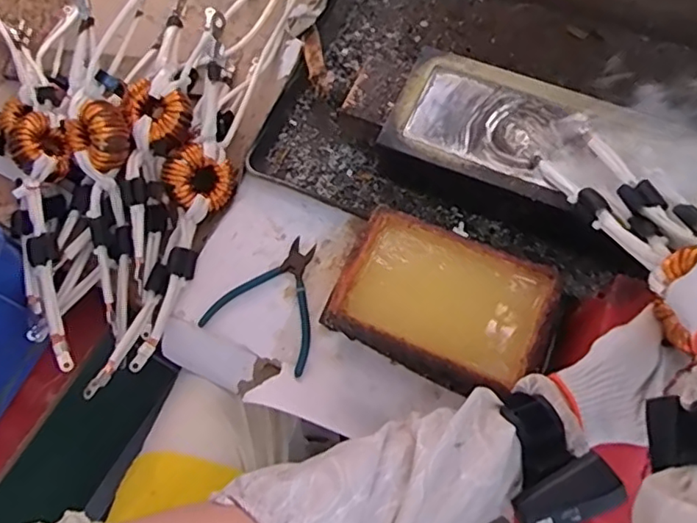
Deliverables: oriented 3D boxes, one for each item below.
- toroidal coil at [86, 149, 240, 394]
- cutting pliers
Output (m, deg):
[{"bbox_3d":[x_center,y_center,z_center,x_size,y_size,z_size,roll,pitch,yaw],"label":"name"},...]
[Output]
[{"bbox_3d":[-0.204,0.005,0.612,0.059,0.059,0.288,17,70,9],"label":"toroidal coil"},{"bbox_3d":[-0.076,0.037,0.622,0.123,0.008,0.135,24,72,11],"label":"cutting pliers"}]

